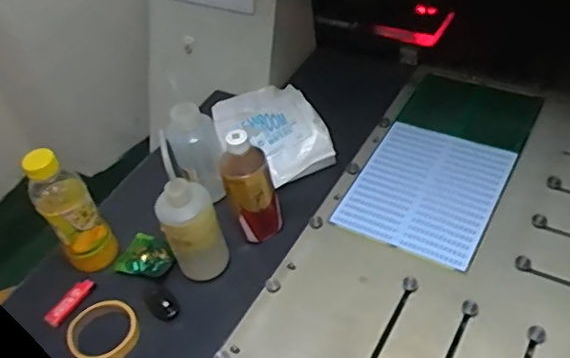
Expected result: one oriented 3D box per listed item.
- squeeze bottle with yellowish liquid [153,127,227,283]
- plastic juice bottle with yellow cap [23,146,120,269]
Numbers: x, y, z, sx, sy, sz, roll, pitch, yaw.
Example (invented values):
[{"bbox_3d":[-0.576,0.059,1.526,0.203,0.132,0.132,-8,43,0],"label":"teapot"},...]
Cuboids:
[{"bbox_3d":[-0.132,0.053,0.765,0.075,0.185,0.085,-24,47,-12],"label":"squeeze bottle with yellowish liquid"},{"bbox_3d":[-0.300,0.047,0.793,0.072,0.206,0.057,-36,51,-22],"label":"plastic juice bottle with yellow cap"}]

